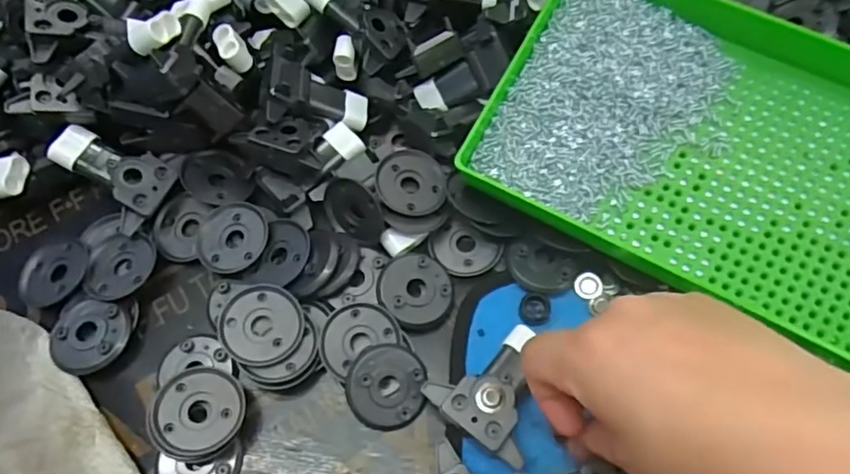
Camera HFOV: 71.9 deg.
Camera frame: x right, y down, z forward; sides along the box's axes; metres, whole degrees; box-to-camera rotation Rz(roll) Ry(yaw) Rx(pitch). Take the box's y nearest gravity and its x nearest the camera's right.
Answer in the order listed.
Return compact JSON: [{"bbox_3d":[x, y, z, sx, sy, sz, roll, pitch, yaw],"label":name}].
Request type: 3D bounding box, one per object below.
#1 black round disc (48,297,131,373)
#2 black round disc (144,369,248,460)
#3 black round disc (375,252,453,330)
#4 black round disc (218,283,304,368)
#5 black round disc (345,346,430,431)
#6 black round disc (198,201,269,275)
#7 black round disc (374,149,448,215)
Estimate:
[{"bbox_3d":[-0.182,0.053,0.317,0.037,0.011,0.039,0,66,1],"label":"black round disc"},{"bbox_3d":[-0.112,0.087,0.290,0.043,0.006,0.044,6,61,-10],"label":"black round disc"},{"bbox_3d":[-0.005,0.029,0.323,0.041,0.010,0.043,0,66,1],"label":"black round disc"},{"bbox_3d":[-0.086,0.046,0.307,0.042,0.006,0.041,6,64,-12],"label":"black round disc"},{"bbox_3d":[-0.020,0.077,0.302,0.039,0.012,0.041,-2,66,0],"label":"black round disc"},{"bbox_3d":[-0.111,0.001,0.337,0.039,0.011,0.043,4,66,3],"label":"black round disc"},{"bbox_3d":[-0.008,-0.032,0.341,0.040,0.004,0.043,6,62,-11],"label":"black round disc"}]

